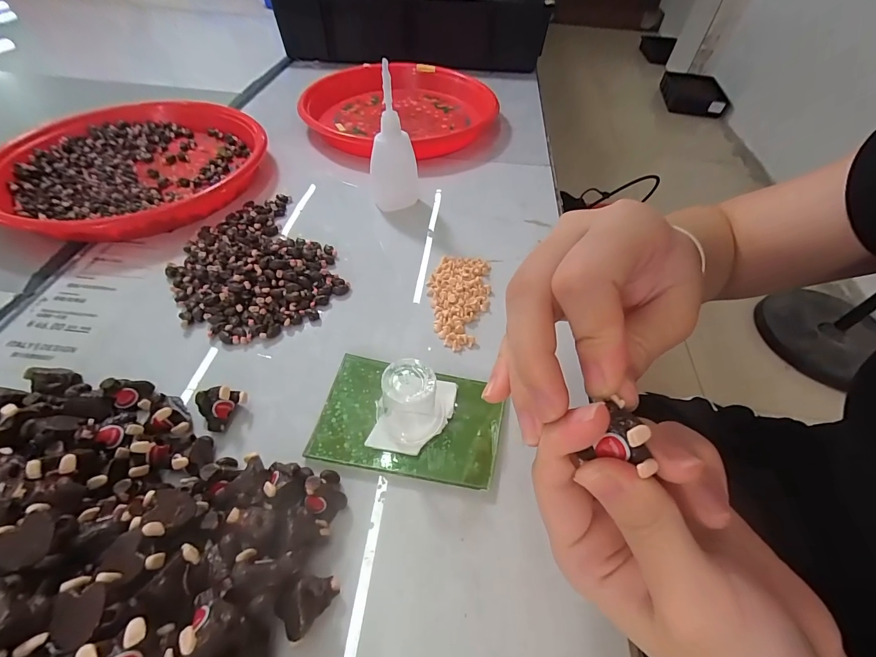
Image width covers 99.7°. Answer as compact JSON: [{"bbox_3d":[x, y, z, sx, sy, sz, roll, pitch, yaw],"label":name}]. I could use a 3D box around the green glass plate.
[{"bbox_3d":[-0.016,0.052,0.217,0.102,0.006,0.067,11,52,5],"label":"green glass plate"}]

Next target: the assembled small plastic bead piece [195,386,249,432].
[{"bbox_3d":[-0.121,0.045,0.210,0.022,0.022,0.017,-20,56,-19],"label":"assembled small plastic bead piece"}]

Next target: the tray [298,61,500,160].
[{"bbox_3d":[-0.045,-0.281,0.472,0.222,0.031,0.245,13,52,6],"label":"tray"}]

